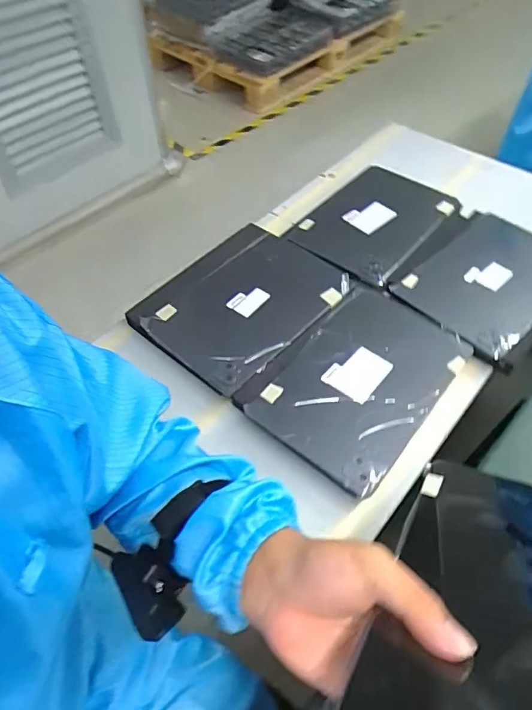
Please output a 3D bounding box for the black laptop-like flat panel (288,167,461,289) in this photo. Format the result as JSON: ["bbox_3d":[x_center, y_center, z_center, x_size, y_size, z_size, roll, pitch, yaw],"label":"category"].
[{"bbox_3d":[0.173,-0.223,0.763,0.178,0.011,0.257,33,61,23],"label":"black laptop-like flat panel"}]

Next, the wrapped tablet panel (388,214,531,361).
[{"bbox_3d":[0.325,-0.112,0.690,0.254,0.022,0.173,-37,61,-23],"label":"wrapped tablet panel"}]

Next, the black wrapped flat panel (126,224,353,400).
[{"bbox_3d":[-0.032,-0.078,0.668,0.220,0.021,0.259,31,60,22],"label":"black wrapped flat panel"}]

